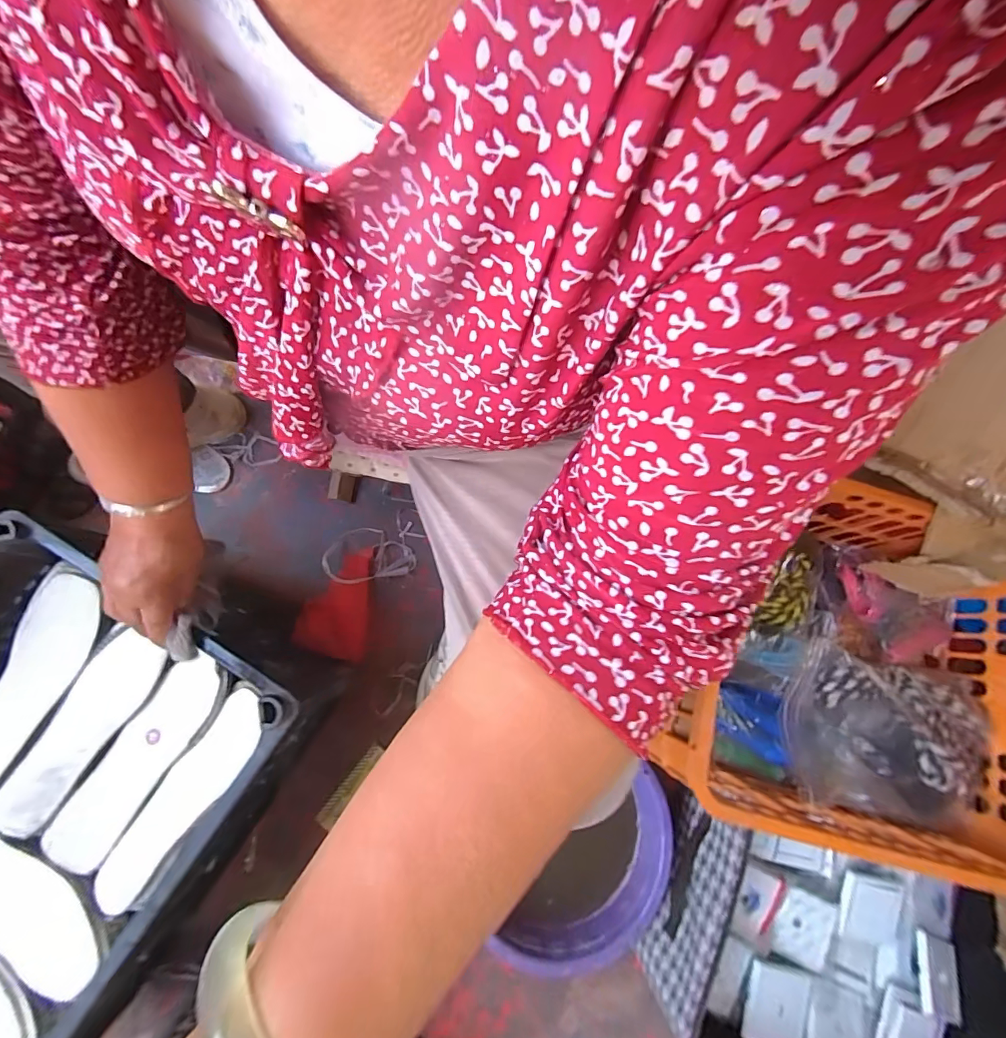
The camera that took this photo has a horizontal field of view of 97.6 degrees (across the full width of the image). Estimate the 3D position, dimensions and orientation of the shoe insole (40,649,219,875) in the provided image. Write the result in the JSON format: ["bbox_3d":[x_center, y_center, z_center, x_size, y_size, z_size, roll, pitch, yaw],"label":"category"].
[{"bbox_3d":[-0.365,0.237,0.442,0.064,0.015,0.221,33,82,6],"label":"shoe insole"}]

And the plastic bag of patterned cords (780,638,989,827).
[{"bbox_3d":[0.491,0.274,0.562,0.264,0.070,0.185,12,75,2],"label":"plastic bag of patterned cords"}]

